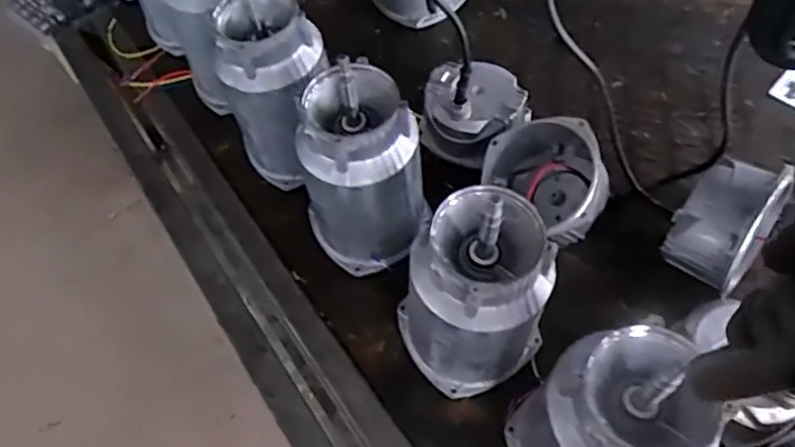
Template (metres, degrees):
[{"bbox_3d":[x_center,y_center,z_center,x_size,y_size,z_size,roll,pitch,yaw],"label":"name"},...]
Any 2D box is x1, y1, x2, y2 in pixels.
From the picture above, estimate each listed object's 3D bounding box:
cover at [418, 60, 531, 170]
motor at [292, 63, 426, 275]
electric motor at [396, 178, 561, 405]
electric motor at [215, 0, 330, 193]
[{"bbox_3d":[0.092,-0.134,0.768,0.115,0.078,0.122,-41,63,-19],"label":"cover"},{"bbox_3d":[-0.035,-0.046,0.635,0.119,0.224,0.108,-23,59,-9],"label":"motor"},{"bbox_3d":[0.069,0.066,0.561,0.123,0.224,0.119,-2,58,3],"label":"electric motor"},{"bbox_3d":[-0.136,-0.151,0.704,0.101,0.223,0.105,-2,58,3],"label":"electric motor"}]

